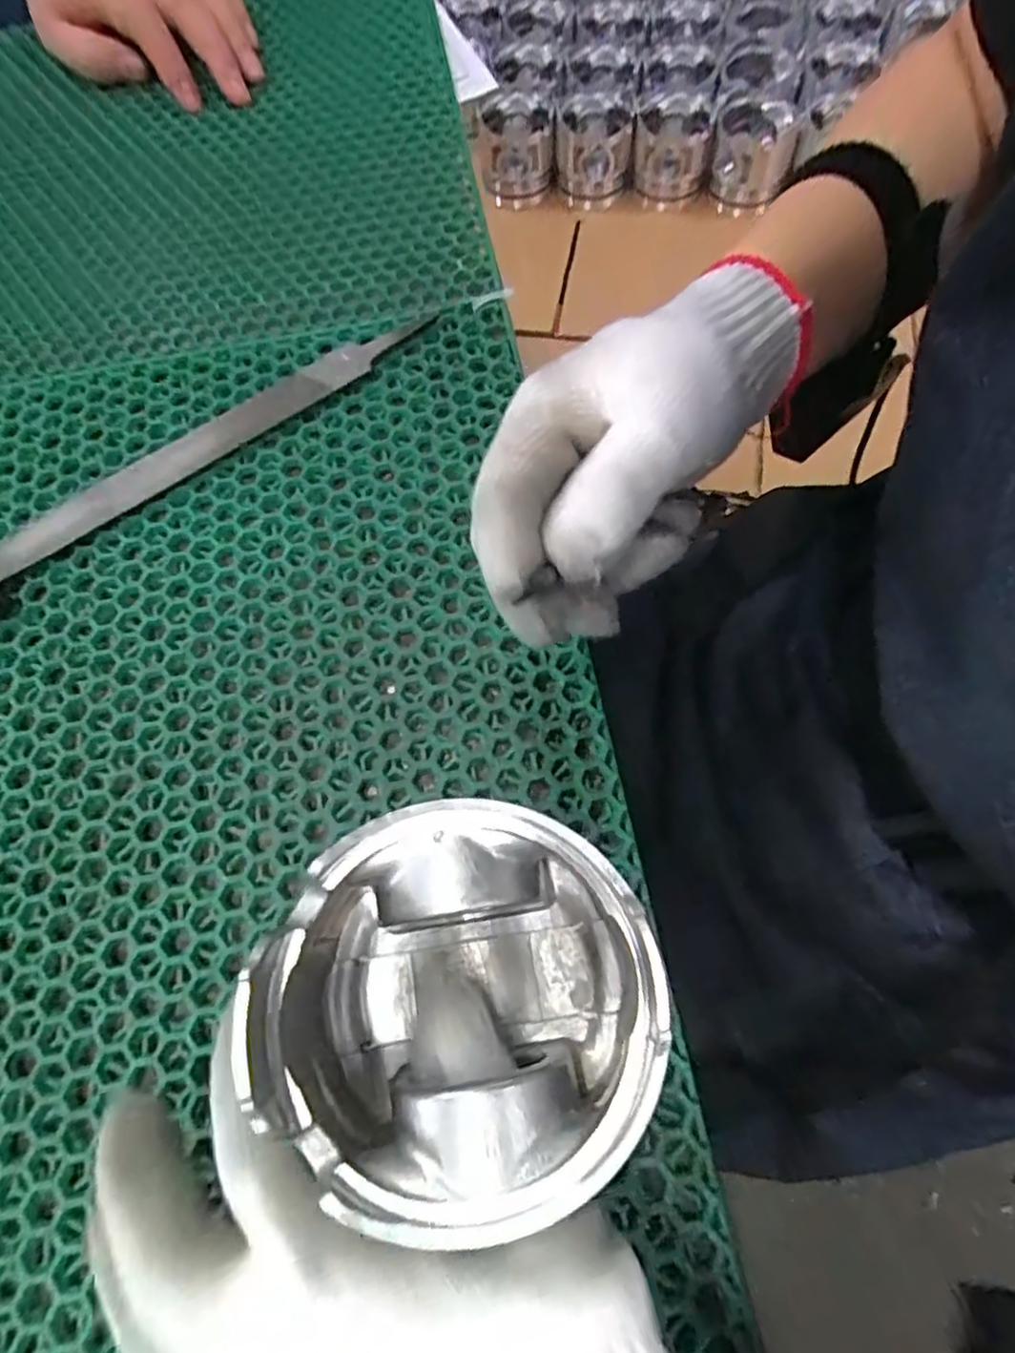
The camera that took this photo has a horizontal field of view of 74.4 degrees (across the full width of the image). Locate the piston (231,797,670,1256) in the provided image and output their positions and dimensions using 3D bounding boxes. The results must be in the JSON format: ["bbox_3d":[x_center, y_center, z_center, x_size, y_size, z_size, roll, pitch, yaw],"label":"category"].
[{"bbox_3d":[-0.012,0.082,0.174,0.093,0.065,0.086,-1,69,2],"label":"piston"}]

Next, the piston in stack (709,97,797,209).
[{"bbox_3d":[0.289,-0.617,0.797,0.092,0.081,0.089,14,70,9],"label":"piston in stack"}]

